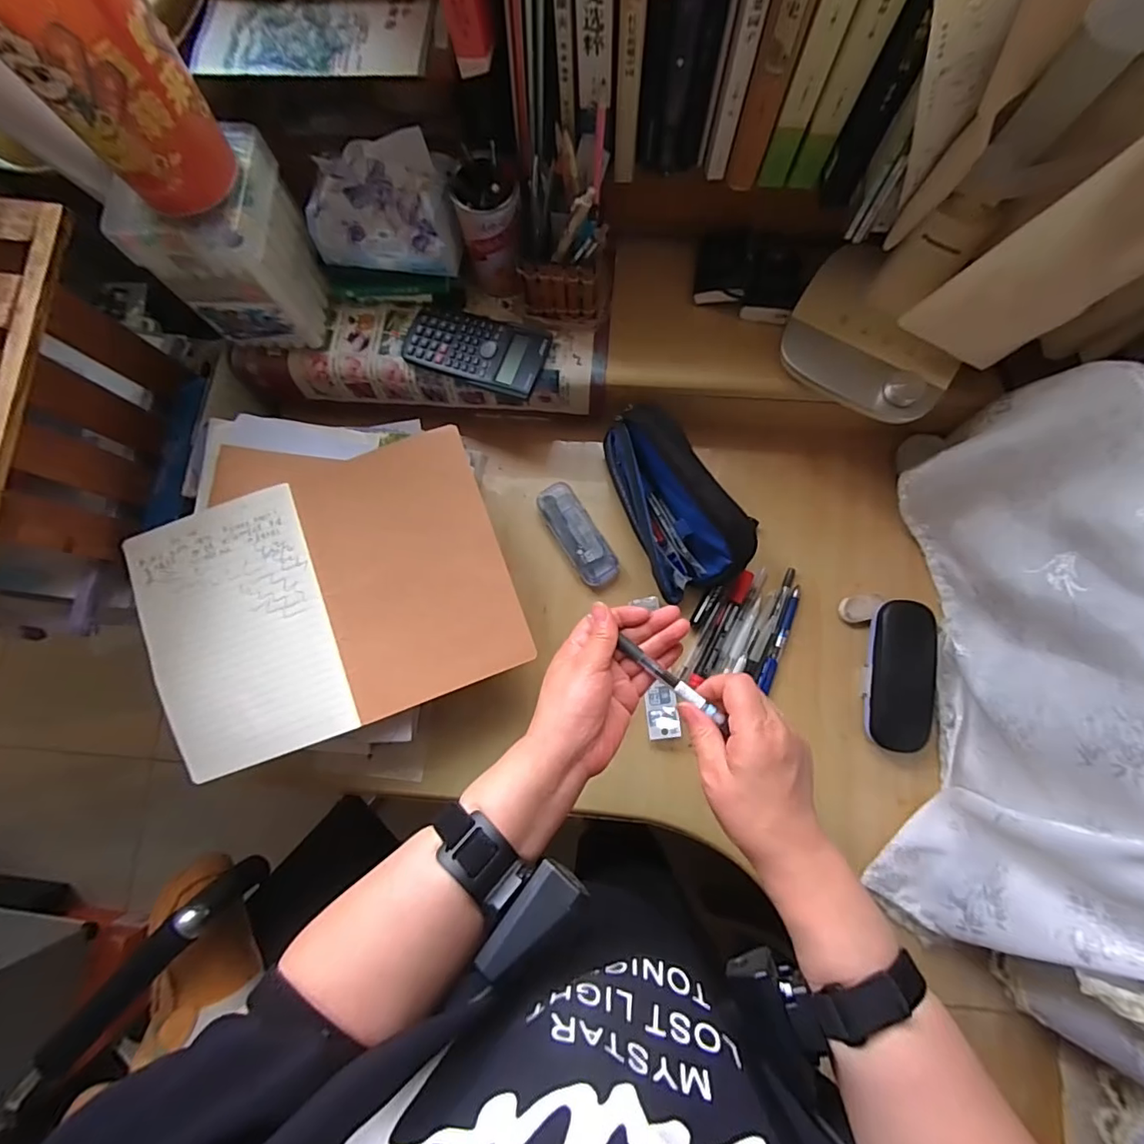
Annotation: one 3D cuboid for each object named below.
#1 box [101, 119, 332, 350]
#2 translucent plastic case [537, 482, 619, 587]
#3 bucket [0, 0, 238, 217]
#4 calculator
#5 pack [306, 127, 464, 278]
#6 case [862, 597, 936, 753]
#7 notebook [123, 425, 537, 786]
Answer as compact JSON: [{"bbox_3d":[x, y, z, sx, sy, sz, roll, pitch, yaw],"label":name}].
[{"bbox_3d":[-0.327,-0.311,0.520,0.116,0.150,0.112,2,81,3],"label":"box"},{"bbox_3d":[0.005,-0.044,0.622,0.046,0.021,0.128,-31,81,-2],"label":"translucent plastic case"},{"bbox_3d":[-0.323,-0.355,0.357,0.093,0.174,0.104,-34,81,-3],"label":"bucket"},{"bbox_3d":[-0.102,-0.241,0.576,0.147,0.014,0.078,19,82,5],"label":"calculator"},{"bbox_3d":[-0.182,-0.343,0.508,0.138,0.085,0.071,-3,81,2],"label":"pack"},{"bbox_3d":[0.353,0.111,0.575,0.065,0.032,0.155,5,81,3],"label":"case"},{"bbox_3d":[-0.243,0.029,0.538,0.347,0.045,0.251,-20,81,-1],"label":"notebook"}]

